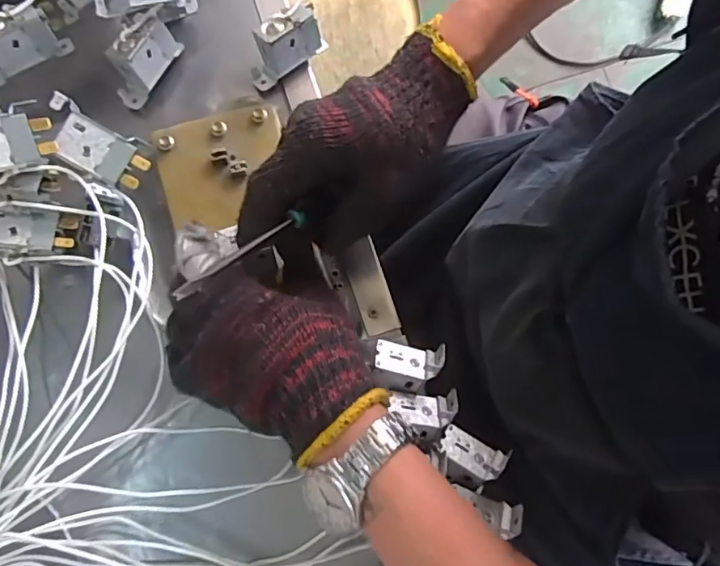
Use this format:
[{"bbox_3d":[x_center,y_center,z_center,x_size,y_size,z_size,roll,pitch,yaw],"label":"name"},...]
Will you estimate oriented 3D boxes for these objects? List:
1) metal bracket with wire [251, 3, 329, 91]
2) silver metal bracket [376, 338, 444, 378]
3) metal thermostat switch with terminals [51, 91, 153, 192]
[{"bbox_3d":[-0.059,-0.184,0.413,0.061,0.037,0.026,-34,78,-4],"label":"metal bracket with wire"},{"bbox_3d":[0.031,0.047,0.328,0.041,0.016,0.021,6,77,1],"label":"silver metal bracket"},{"bbox_3d":[-0.172,-0.089,0.348,0.065,0.026,0.034,29,81,-18],"label":"metal thermostat switch with terminals"}]

